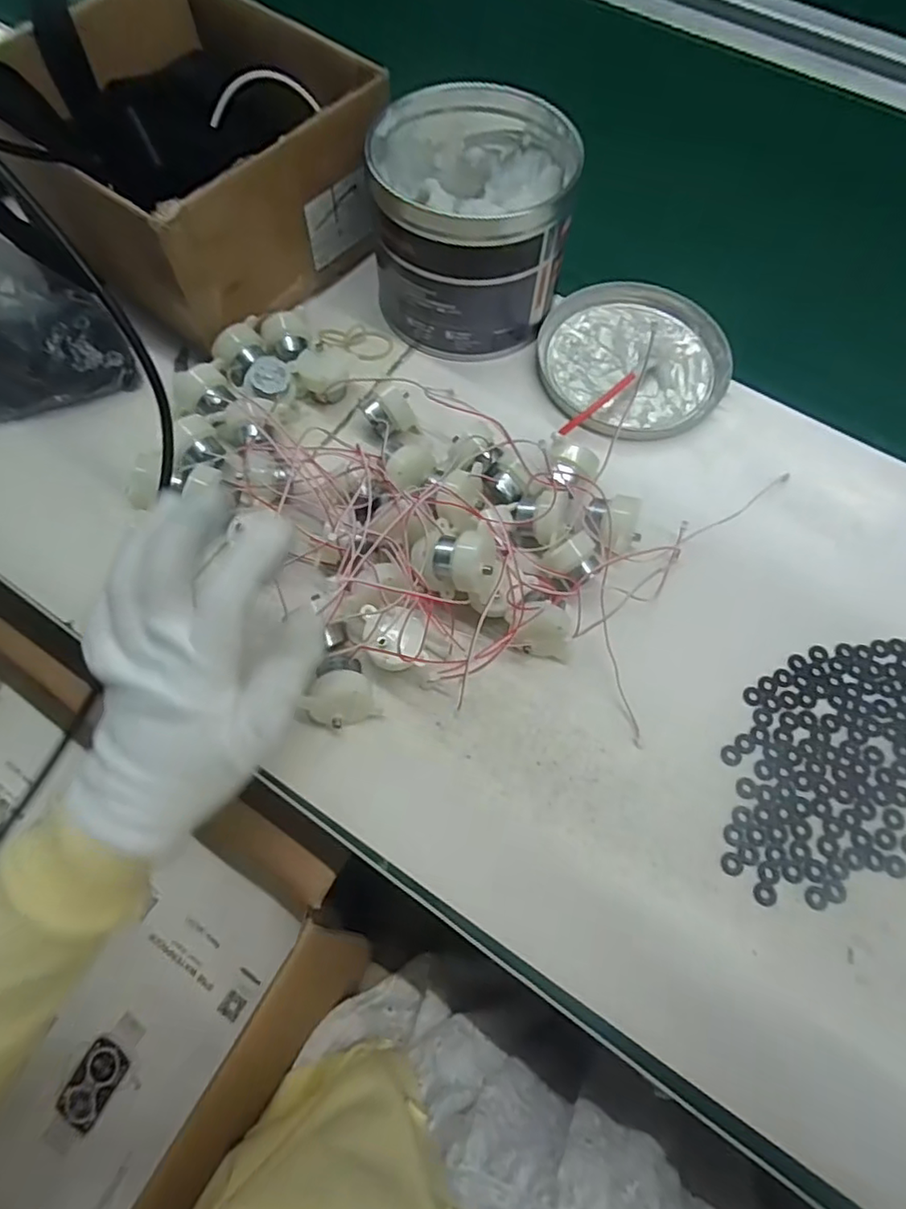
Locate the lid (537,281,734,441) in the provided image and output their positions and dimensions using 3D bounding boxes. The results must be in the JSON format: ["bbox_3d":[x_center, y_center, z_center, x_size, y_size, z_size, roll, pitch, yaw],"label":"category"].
[{"bbox_3d":[0.127,-0.172,0.426,0.128,0.016,0.127,0,66,0],"label":"lid"}]

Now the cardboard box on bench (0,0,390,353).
[{"bbox_3d":[-0.171,-0.309,0.431,0.213,0.113,0.187,41,72,16],"label":"cardboard box on bench"}]

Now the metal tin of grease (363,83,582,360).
[{"bbox_3d":[0.013,-0.256,0.406,0.124,0.112,0.134,5,66,2],"label":"metal tin of grease"}]

